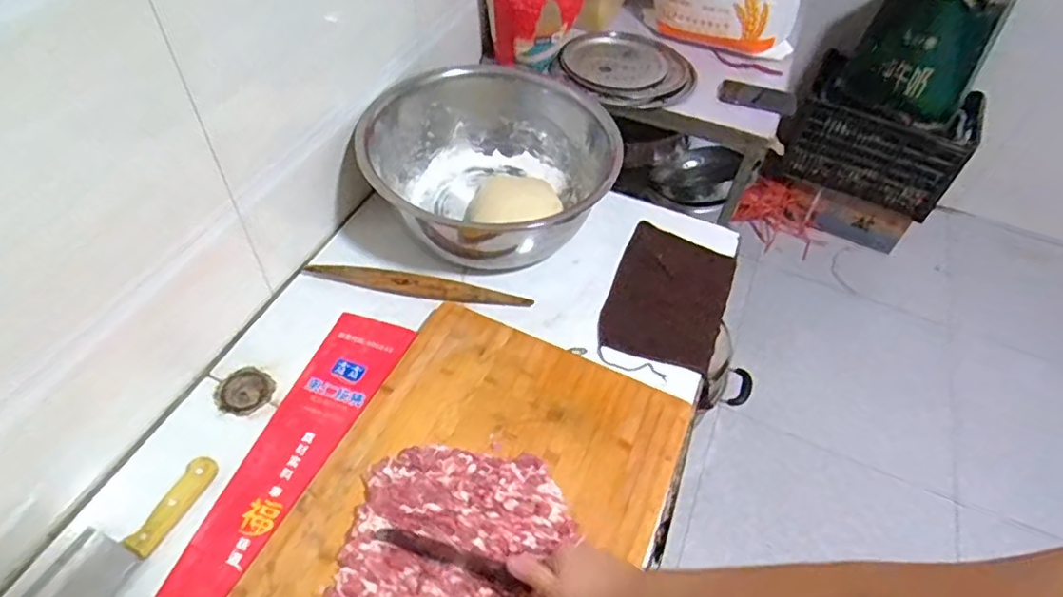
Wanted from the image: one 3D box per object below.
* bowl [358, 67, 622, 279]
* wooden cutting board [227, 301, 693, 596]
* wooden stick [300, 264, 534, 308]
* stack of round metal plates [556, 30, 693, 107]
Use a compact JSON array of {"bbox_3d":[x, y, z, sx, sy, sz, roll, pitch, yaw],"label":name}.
[{"bbox_3d":[-0.056,-0.213,0.961,0.361,0.150,0.362,2,50,-3],"label":"bowl"},{"bbox_3d":[-0.073,0.261,0.652,0.367,0.035,0.556,21,52,13],"label":"wooden cutting board"},{"bbox_3d":[-0.168,-0.023,0.888,0.331,0.024,0.033,5,50,0],"label":"wooden stick"},{"bbox_3d":[0.205,-0.492,1.276,0.273,0.031,0.254,16,51,9],"label":"stack of round metal plates"}]

